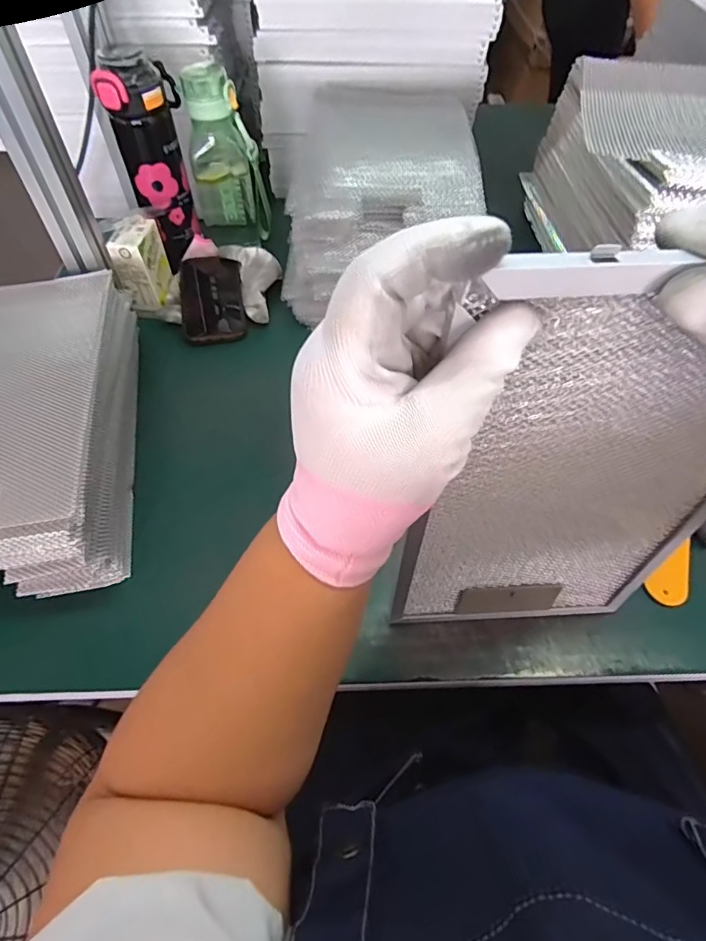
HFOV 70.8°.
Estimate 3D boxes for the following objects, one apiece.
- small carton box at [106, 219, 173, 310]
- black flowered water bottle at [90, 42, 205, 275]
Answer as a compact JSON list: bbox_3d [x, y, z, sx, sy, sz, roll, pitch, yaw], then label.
[{"bbox_3d":[-0.277,-0.271,0.653,0.049,0.089,0.074,2,55,1],"label":"small carton box"},{"bbox_3d":[-0.254,-0.396,0.645,0.075,0.226,0.089,-2,55,-2],"label":"black flowered water bottle"}]

